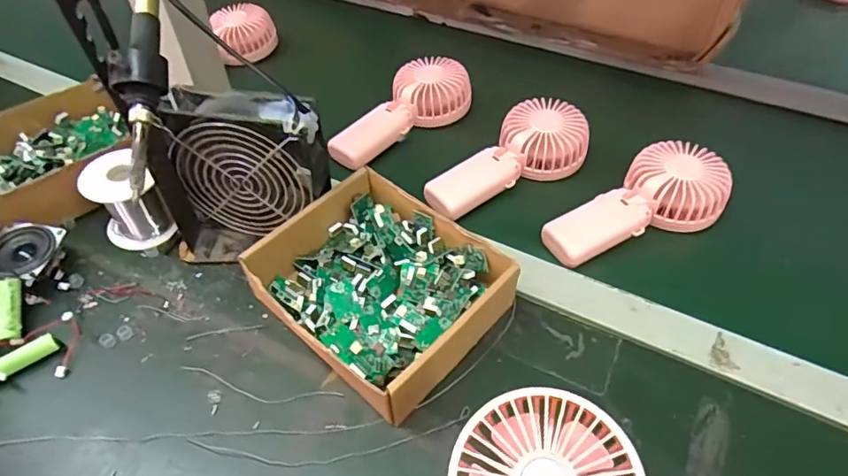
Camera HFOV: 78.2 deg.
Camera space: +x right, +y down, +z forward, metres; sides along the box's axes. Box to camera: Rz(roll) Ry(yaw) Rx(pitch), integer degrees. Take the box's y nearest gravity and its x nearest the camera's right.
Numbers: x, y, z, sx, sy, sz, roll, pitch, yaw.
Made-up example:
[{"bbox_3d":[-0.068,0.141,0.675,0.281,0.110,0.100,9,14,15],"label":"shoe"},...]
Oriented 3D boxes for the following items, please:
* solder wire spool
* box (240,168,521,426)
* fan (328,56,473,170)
[{"bbox_3d":[-0.263,-0.032,0.462,0.054,0.068,0.051,-1,49,1],"label":"solder wire spool"},{"bbox_3d":[-0.034,0.037,0.406,0.168,0.052,0.144,34,57,27],"label":"box"},{"bbox_3d":[-0.029,-0.145,0.574,0.180,0.048,0.080,-30,55,-23],"label":"fan"}]

